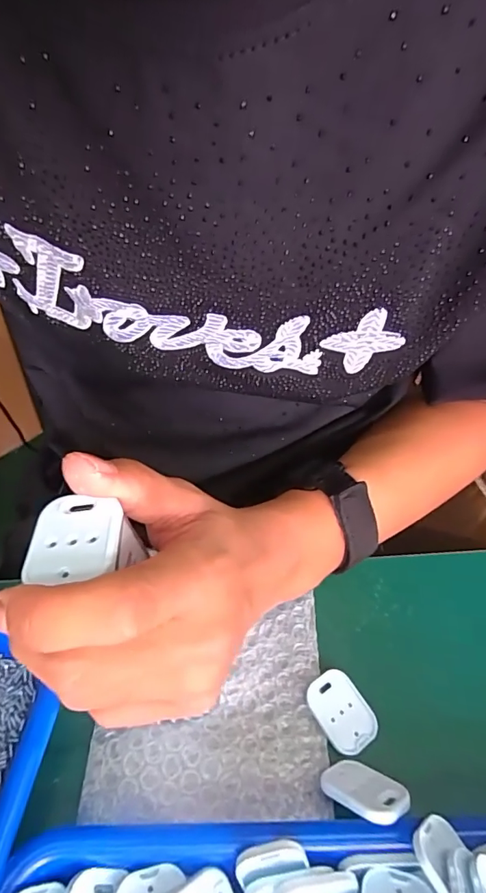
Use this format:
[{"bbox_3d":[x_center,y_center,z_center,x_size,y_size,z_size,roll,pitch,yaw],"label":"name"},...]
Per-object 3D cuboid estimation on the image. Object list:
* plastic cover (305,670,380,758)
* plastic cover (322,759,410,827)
[{"bbox_3d":[0.056,0.150,0.264,0.029,0.006,0.041,-24,53,-24],"label":"plastic cover"},{"bbox_3d":[0.059,0.167,0.228,0.026,0.005,0.039,-12,12,-44],"label":"plastic cover"}]

